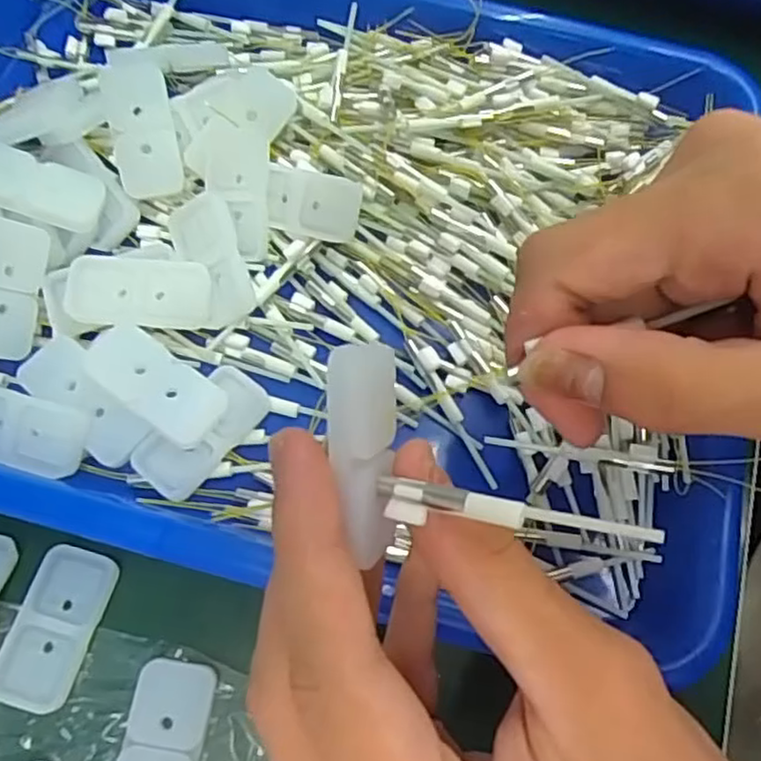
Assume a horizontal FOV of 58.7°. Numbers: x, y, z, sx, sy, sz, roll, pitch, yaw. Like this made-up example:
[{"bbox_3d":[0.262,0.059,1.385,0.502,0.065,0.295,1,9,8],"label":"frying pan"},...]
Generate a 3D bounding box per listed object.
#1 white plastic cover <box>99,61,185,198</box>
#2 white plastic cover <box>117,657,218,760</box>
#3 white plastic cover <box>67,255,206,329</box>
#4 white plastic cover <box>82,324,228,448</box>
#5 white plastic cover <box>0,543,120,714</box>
[{"bbox_3d":[-0.089,-0.094,0.253,0.022,0.006,0.048,-11,98,-6],"label":"white plastic cover"},{"bbox_3d":[-0.065,0.108,0.201,0.022,0.007,0.046,10,68,2],"label":"white plastic cover"},{"bbox_3d":[-0.083,-0.031,0.233,0.047,0.008,0.023,1,68,-1],"label":"white plastic cover"},{"bbox_3d":[-0.075,0.000,0.224,0.048,0.006,0.023,33,71,11],"label":"white plastic cover"},{"bbox_3d":[-0.101,0.077,0.212,0.024,0.010,0.046,14,68,4],"label":"white plastic cover"}]

